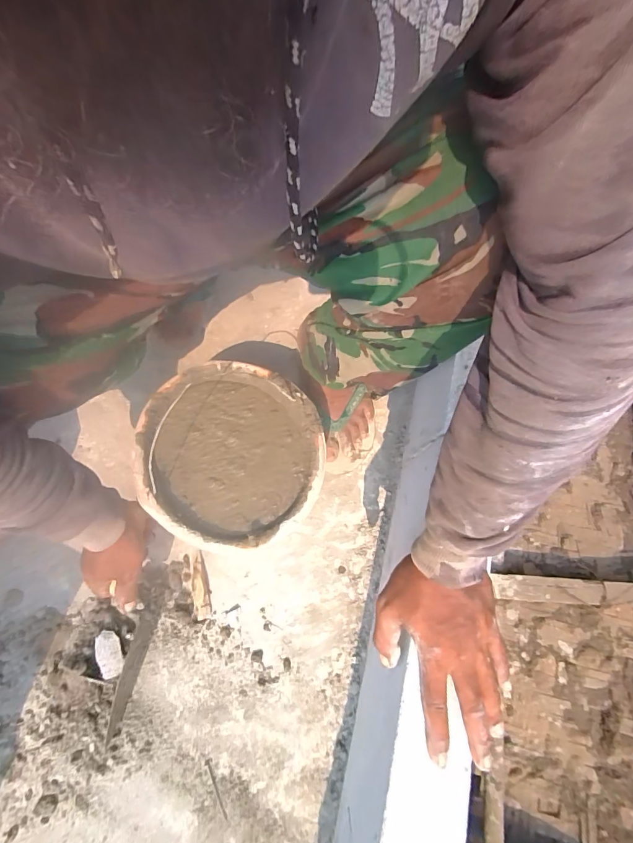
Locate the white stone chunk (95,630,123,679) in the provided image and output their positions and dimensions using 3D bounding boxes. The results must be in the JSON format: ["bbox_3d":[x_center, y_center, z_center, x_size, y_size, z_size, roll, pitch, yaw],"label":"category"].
[{"bbox_3d":[-0.280,0.313,0.542,0.027,0.014,0.058,-22,73,-10],"label":"white stone chunk"}]

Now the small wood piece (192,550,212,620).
[{"bbox_3d":[-0.178,0.252,0.616,0.023,0.017,0.095,-10,71,-6],"label":"small wood piece"}]

